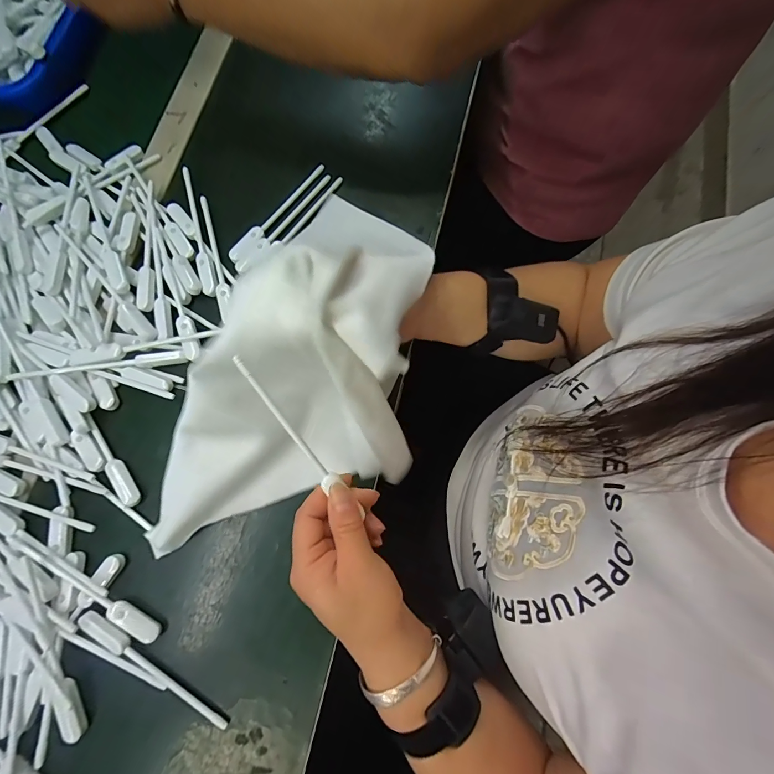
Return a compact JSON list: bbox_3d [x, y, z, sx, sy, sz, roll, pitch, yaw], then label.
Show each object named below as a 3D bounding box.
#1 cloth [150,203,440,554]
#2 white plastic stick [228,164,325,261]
[{"bbox_3d":[-0.070,-0.023,0.292,0.181,0.112,0.306,7,77,0],"label":"cloth"},{"bbox_3d":[-0.113,-0.182,0.383,0.016,0.010,0.140,37,79,7],"label":"white plastic stick"}]

